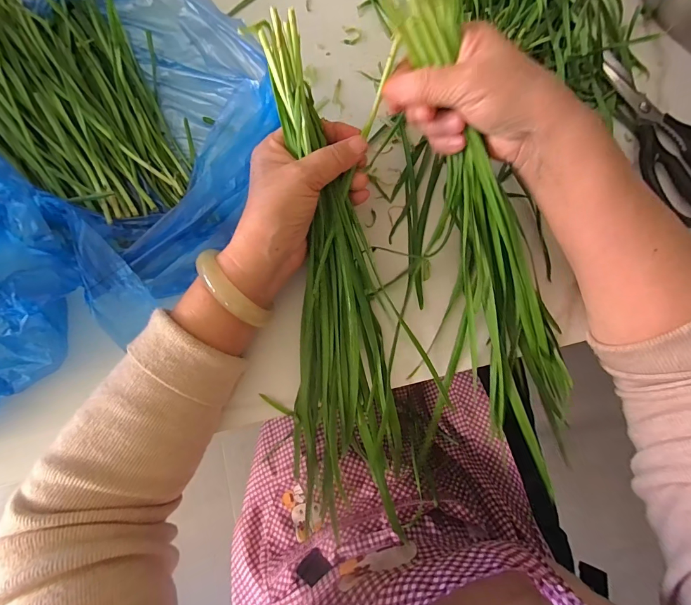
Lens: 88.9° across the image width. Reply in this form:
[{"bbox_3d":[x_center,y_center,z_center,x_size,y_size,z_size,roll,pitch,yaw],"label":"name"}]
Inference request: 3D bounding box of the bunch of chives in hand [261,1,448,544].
[{"bbox_3d":[0.003,-0.009,0.275,0.113,0.035,0.366,-7,97,-1],"label":"bunch of chives in hand"}]

